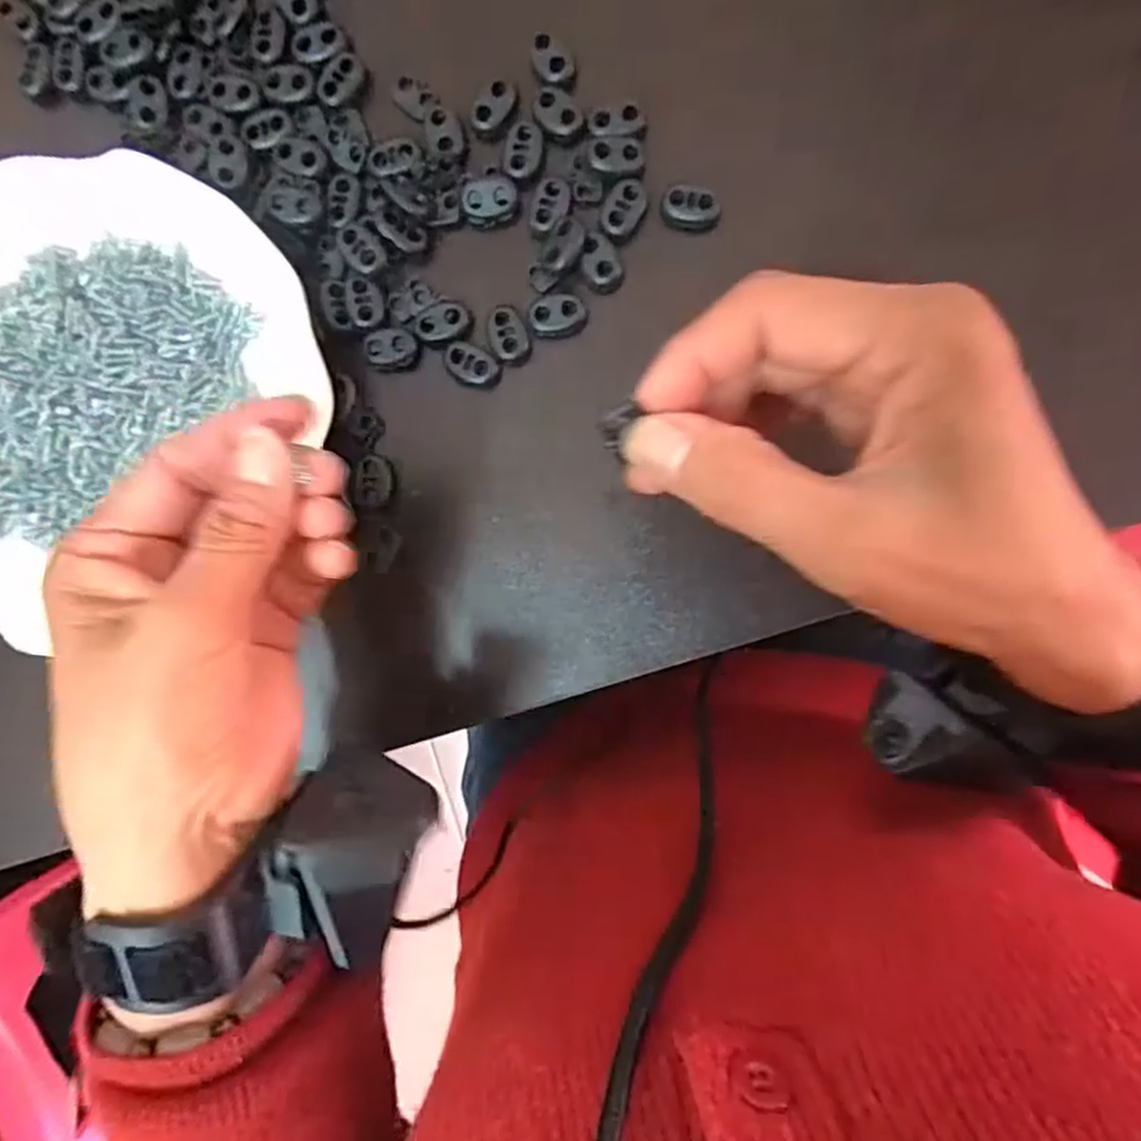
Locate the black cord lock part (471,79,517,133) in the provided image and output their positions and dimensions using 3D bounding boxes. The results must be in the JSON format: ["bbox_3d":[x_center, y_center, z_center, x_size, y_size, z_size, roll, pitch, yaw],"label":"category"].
[{"bbox_3d":[-0.028,-0.172,0.270,0.013,0.004,0.019,33,93,7],"label":"black cord lock part"}]

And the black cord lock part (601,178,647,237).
[{"bbox_3d":[0.020,-0.133,0.267,0.014,0.004,0.022,24,92,8],"label":"black cord lock part"}]

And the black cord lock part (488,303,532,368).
[{"bbox_3d":[-0.023,-0.088,0.273,0.013,0.004,0.021,-20,86,7],"label":"black cord lock part"}]

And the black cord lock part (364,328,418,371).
[{"bbox_3d":[-0.069,-0.085,0.277,0.020,0.004,0.015,-1,88,8],"label":"black cord lock part"}]

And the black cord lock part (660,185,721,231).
[{"bbox_3d":[0.044,-0.131,0.268,0.021,0.012,0.013,3,89,8],"label":"black cord lock part"}]

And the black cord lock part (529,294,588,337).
[{"bbox_3d":[-0.005,-0.095,0.271,0.021,0.004,0.013,-3,88,8],"label":"black cord lock part"}]

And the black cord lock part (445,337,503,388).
[{"bbox_3d":[-0.038,-0.078,0.275,0.022,0.004,0.013,28,92,7],"label":"black cord lock part"}]

